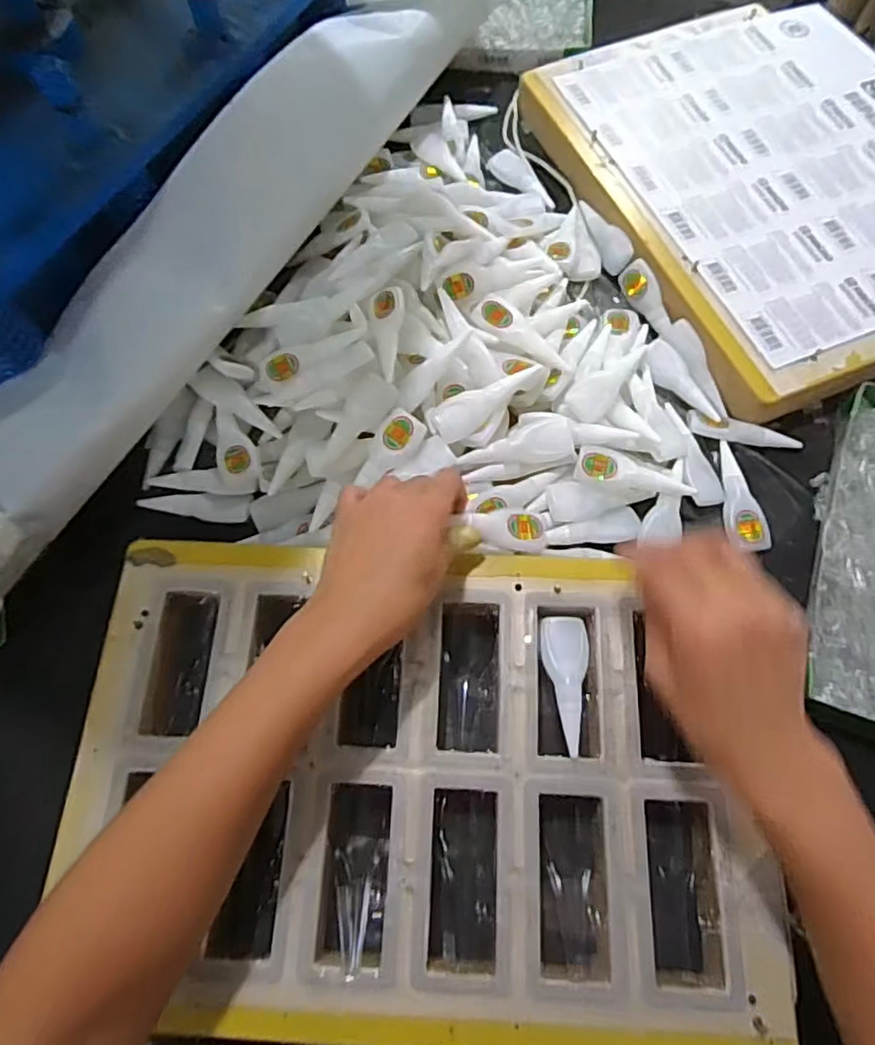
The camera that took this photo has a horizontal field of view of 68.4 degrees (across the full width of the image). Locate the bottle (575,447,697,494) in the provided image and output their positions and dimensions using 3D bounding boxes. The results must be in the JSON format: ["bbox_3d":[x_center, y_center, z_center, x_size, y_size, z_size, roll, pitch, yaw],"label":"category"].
[{"bbox_3d":[0.145,-0.036,0.478,0.086,0.029,0.025,6,68,4],"label":"bottle"}]

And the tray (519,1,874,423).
[{"bbox_3d":[0.312,-0.312,0.578,0.331,0.029,0.410,-23,69,-8],"label":"tray"}]

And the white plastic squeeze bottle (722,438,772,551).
[{"bbox_3d":[0.227,-0.020,0.486,0.028,0.012,0.087,-2,67,0],"label":"white plastic squeeze bottle"}]

